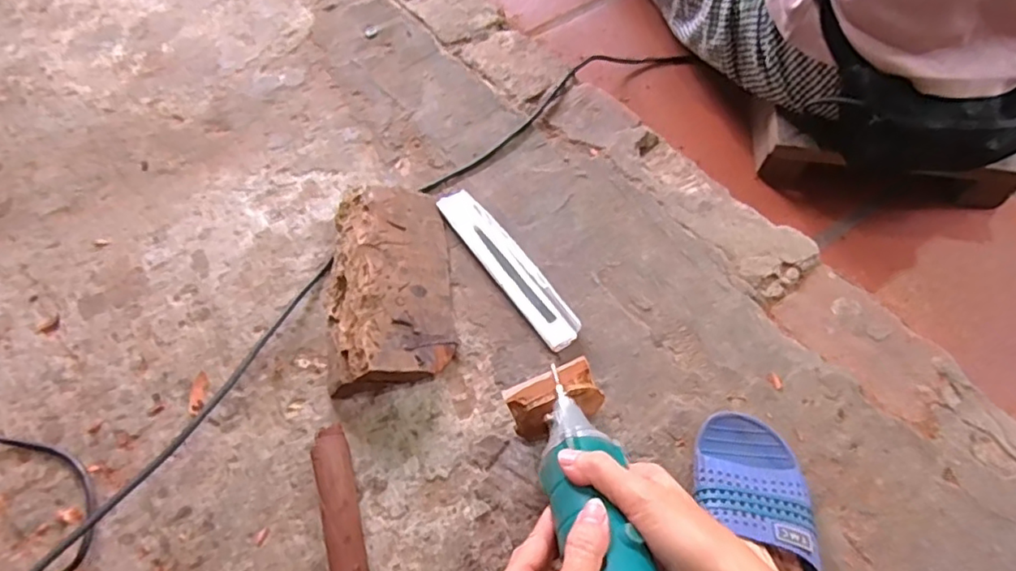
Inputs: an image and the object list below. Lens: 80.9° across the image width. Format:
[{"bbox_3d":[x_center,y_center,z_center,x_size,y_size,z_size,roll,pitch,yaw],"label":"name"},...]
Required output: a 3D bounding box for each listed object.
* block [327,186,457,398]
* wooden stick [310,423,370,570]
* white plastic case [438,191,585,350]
[{"bbox_3d":[-0.120,-0.003,0.588,0.122,0.051,0.213,-8,59,-2],"label":"block"},{"bbox_3d":[-0.135,0.191,0.486,0.029,0.029,0.154,-18,60,-7],"label":"wooden stick"},{"bbox_3d":[0.000,-0.023,0.618,0.042,0.014,0.215,-32,63,-15],"label":"white plastic case"}]

